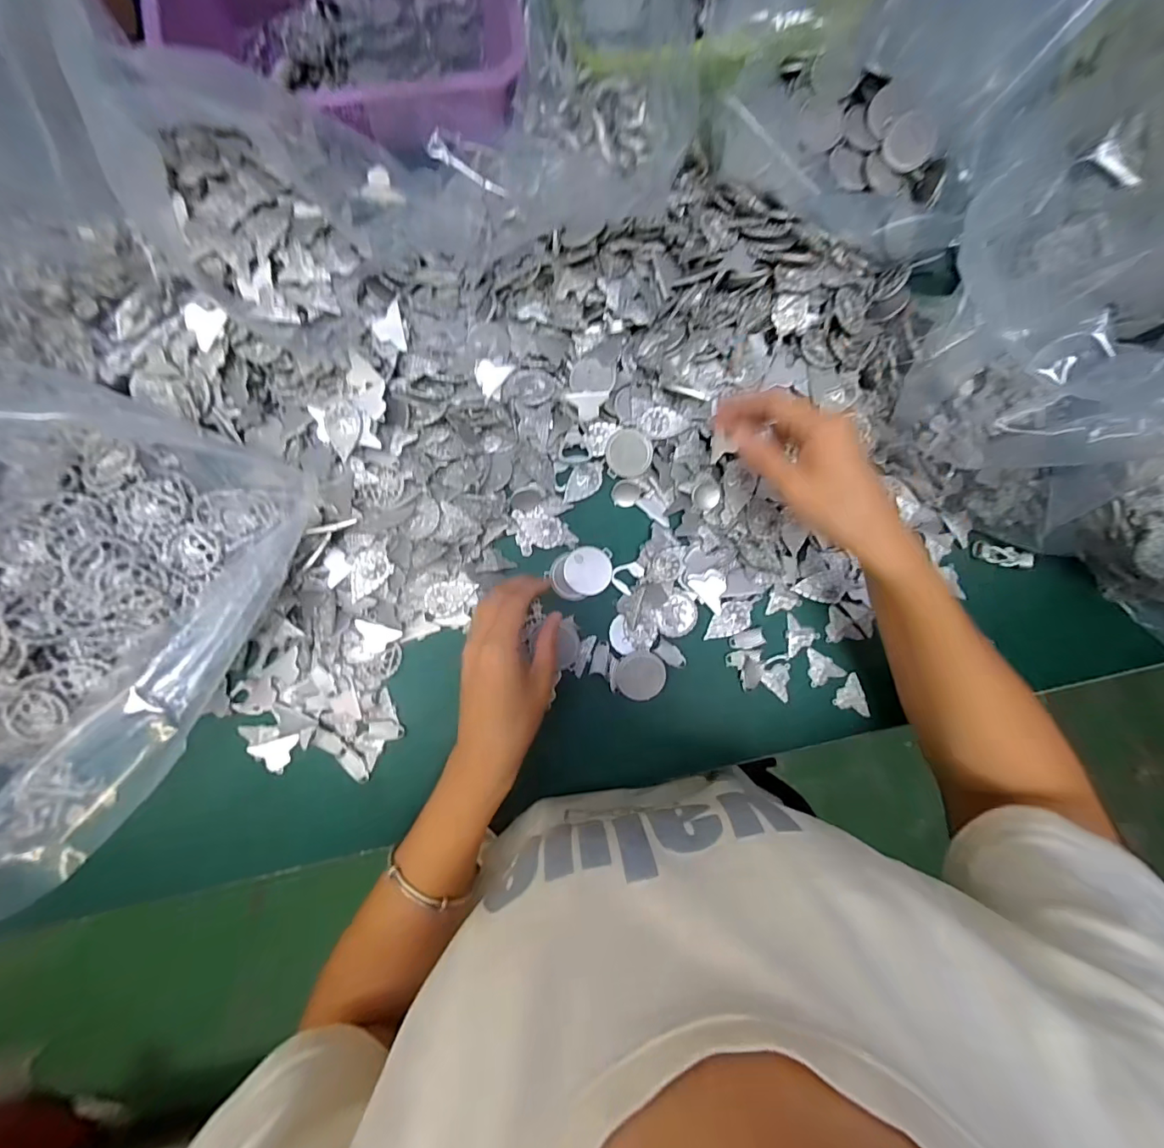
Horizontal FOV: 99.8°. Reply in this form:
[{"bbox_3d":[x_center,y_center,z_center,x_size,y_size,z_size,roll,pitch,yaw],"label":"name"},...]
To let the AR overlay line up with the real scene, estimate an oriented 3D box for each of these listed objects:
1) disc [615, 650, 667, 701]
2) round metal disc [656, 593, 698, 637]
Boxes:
[{"bbox_3d":[0.049,0.084,0.404,0.040,0.006,0.039,0,83,-2],"label":"disc"},{"bbox_3d":[0.080,0.035,0.410,0.031,0.004,0.036,38,84,3],"label":"round metal disc"}]

